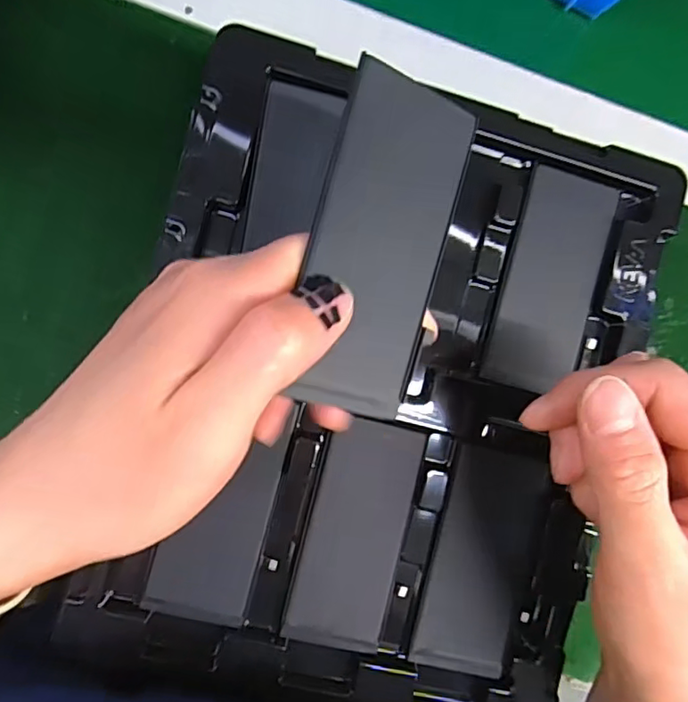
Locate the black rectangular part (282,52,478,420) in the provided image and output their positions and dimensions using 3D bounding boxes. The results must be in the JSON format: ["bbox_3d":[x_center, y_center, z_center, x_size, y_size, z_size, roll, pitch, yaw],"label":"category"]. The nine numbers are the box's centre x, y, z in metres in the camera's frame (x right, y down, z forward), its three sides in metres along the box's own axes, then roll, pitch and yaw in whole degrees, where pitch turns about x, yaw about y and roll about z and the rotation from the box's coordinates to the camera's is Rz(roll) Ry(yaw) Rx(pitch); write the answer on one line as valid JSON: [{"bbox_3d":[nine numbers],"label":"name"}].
[{"bbox_3d":[0.011,-0.031,0.169,0.043,0.004,0.098,14,92,-26],"label":"black rectangular part"}]

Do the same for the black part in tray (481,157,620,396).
[{"bbox_3d":[0.094,-0.031,0.255,0.041,0.004,0.098,15,91,-7],"label":"black part in tray"}]

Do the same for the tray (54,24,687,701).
[{"bbox_3d":[0.020,0.022,0.244,0.215,0.017,0.267,15,91,-7],"label":"tray"}]

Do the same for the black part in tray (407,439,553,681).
[{"bbox_3d":[0.064,0.094,0.252,0.046,0.004,0.100,14,91,-7],"label":"black part in tray"}]

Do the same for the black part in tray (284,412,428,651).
[{"bbox_3d":[0.006,0.080,0.246,0.042,0.004,0.098,14,91,-7],"label":"black part in tray"}]

